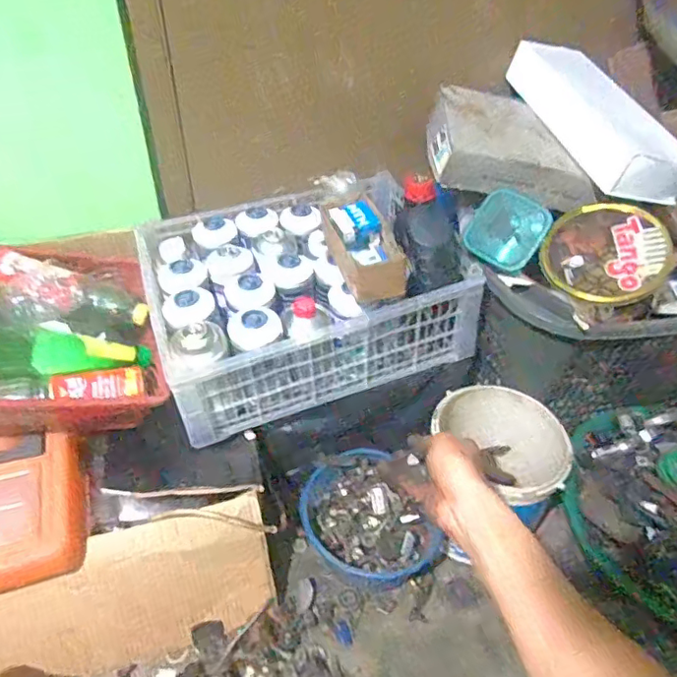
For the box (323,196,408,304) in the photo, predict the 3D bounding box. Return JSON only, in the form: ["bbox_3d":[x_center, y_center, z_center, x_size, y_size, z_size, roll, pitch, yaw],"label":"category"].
[{"bbox_3d":[0.028,-0.114,0.712,0.081,0.076,0.122,-15,44,-19],"label":"box"}]

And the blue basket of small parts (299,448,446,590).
[{"bbox_3d":[0.040,0.259,0.815,0.192,0.080,0.211,-25,59,-25],"label":"blue basket of small parts"}]

